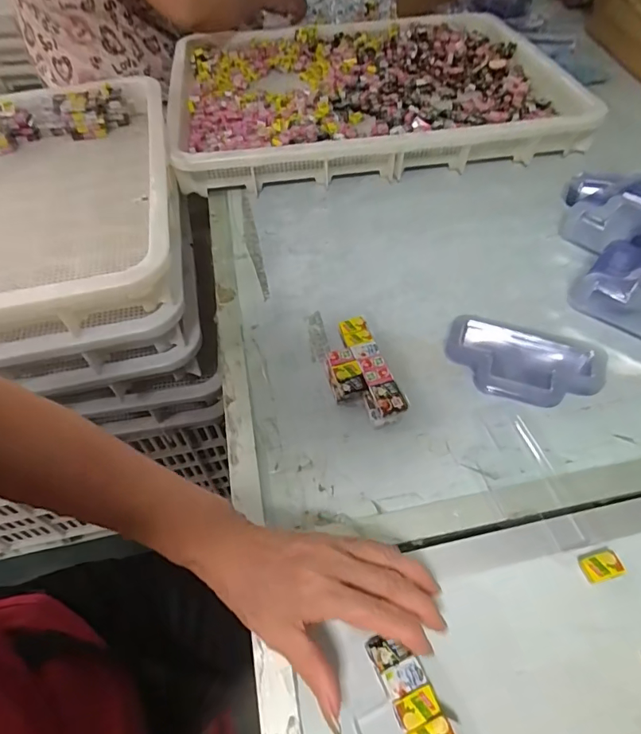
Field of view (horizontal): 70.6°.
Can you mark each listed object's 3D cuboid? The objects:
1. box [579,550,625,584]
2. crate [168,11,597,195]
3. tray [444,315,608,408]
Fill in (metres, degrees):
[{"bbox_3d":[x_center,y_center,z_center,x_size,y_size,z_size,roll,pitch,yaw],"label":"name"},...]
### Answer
[{"bbox_3d":[0.202,0.143,0.326,0.026,0.008,0.017,-14,53,-8],"label":"box"},{"bbox_3d":[0.091,-0.470,0.769,0.644,0.068,0.466,-8,53,-3],"label":"crate"},{"bbox_3d":[0.190,-0.002,0.428,0.135,0.031,0.075,10,54,10],"label":"tray"}]

